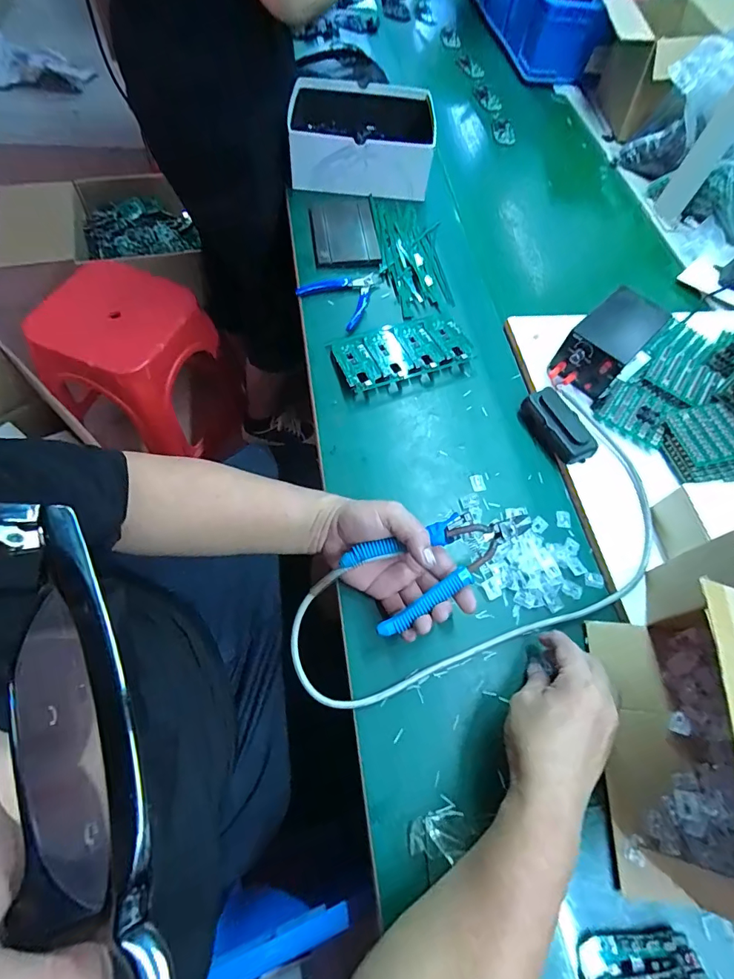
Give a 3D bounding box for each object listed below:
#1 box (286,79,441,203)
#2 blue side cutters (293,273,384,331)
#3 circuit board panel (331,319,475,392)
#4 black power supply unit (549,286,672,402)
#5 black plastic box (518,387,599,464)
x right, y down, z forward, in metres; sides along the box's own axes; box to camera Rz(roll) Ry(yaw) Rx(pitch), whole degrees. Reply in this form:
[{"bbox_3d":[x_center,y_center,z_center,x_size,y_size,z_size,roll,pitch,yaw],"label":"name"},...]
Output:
[{"bbox_3d":[-0.008,-0.657,0.820,0.245,0.077,0.242,5,63,-3],"label":"box"},{"bbox_3d":[-0.024,-0.299,0.675,0.109,0.010,0.122,42,67,18],"label":"blue side cutters"},{"bbox_3d":[0.052,-0.194,0.625,0.190,0.023,0.100,-20,65,-14],"label":"circuit board panel"},{"bbox_3d":[0.329,-0.201,0.602,0.157,0.066,0.079,-39,71,-21],"label":"black power supply unit"},{"bbox_3d":[0.246,-0.081,0.574,0.054,0.029,0.104,-16,64,-12],"label":"black plastic box"}]

